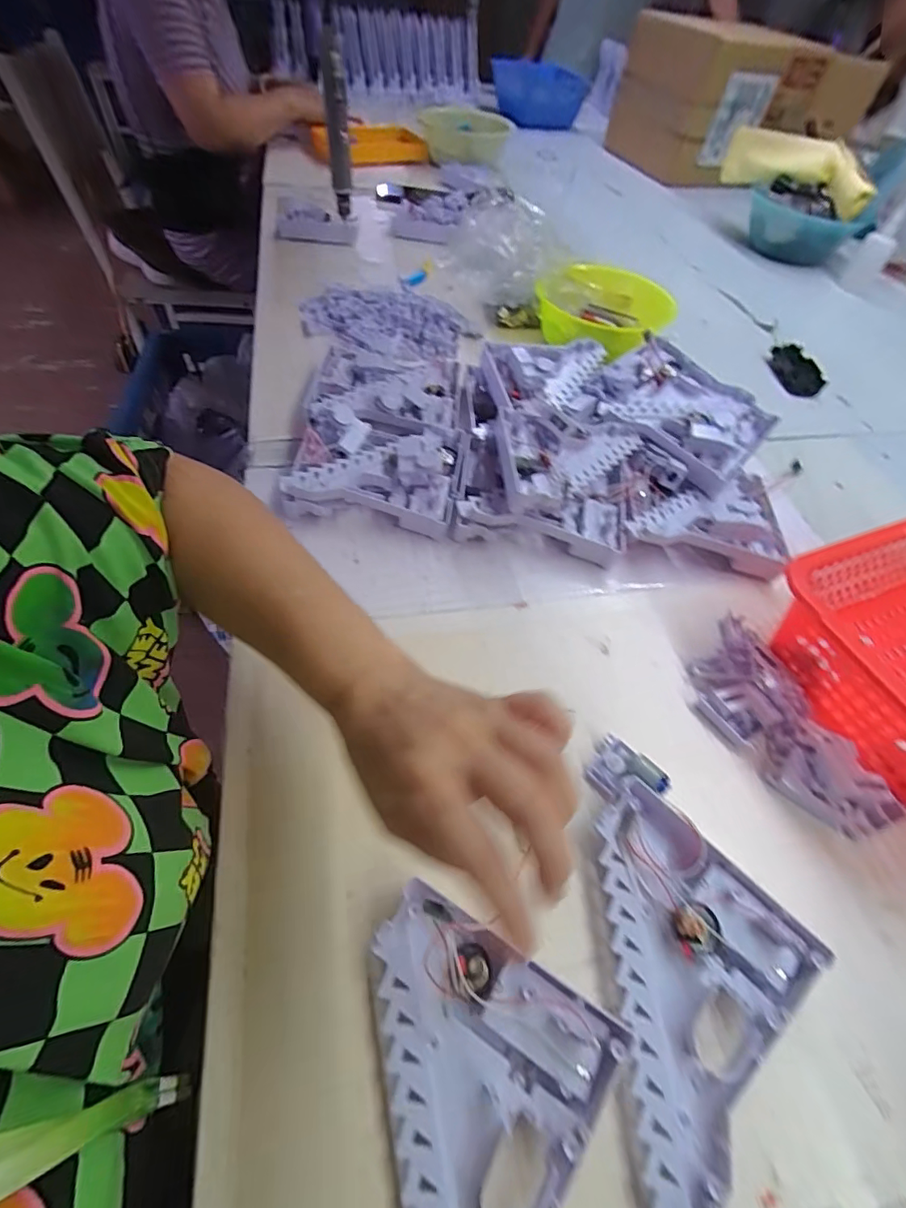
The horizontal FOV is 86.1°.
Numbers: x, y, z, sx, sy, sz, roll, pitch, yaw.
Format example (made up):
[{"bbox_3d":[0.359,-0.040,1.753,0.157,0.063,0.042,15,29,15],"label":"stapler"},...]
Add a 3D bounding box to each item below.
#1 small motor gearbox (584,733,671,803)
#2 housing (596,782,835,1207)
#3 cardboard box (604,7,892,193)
[{"bbox_3d":[0.121,0.123,0.347,0.037,0.022,0.051,-35,66,-25],"label":"small motor gearbox"},{"bbox_3d":[0.114,0.209,0.278,0.130,0.031,0.156,41,61,20],"label":"housing"},{"bbox_3d":[0.734,-1.298,1.269,0.573,0.262,0.312,-15,59,-16],"label":"cardboard box"}]

